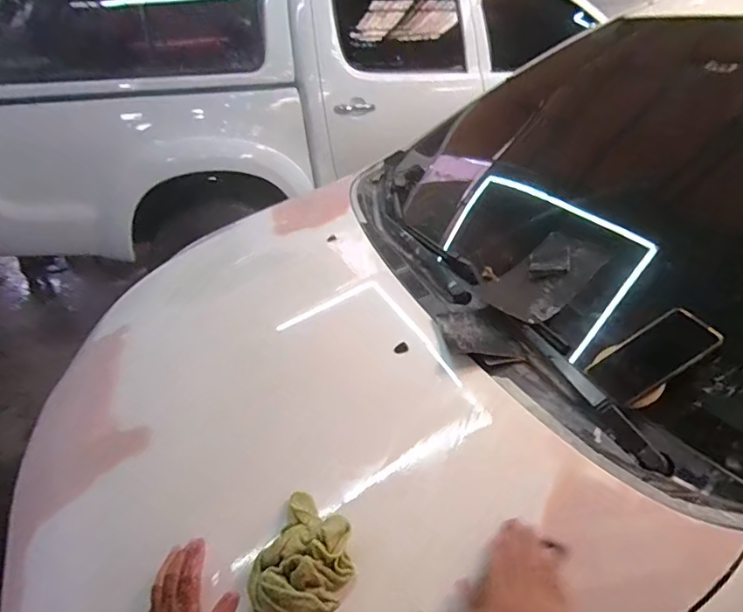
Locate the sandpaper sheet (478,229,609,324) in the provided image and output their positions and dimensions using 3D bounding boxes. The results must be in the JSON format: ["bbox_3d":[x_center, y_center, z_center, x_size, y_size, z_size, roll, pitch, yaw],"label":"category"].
[{"bbox_3d":[0.315,-0.051,0.904,0.203,0.019,0.147,-36,40,-5],"label":"sandpaper sheet"}]

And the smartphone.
[{"bbox_3d":[0.394,0.069,0.693,0.158,0.012,0.080,-38,37,5],"label":"smartphone"}]

